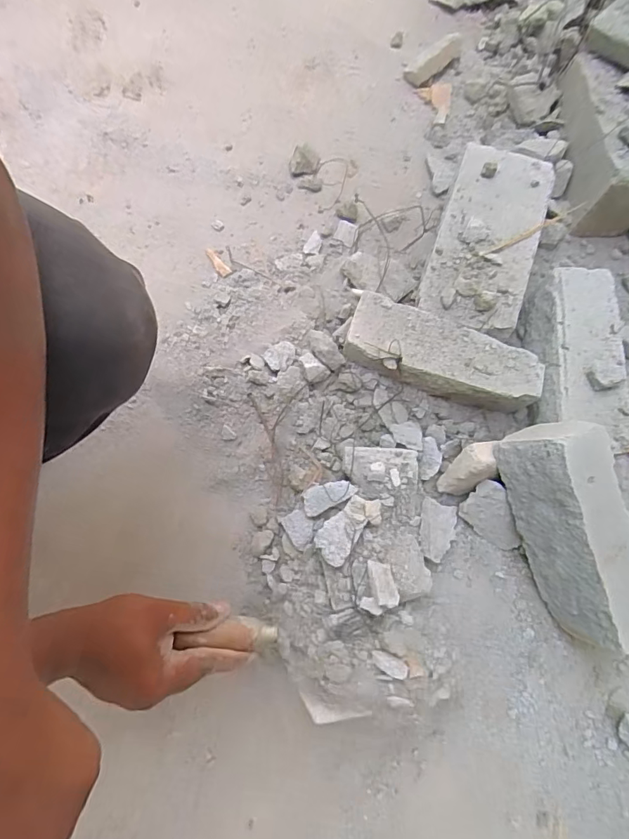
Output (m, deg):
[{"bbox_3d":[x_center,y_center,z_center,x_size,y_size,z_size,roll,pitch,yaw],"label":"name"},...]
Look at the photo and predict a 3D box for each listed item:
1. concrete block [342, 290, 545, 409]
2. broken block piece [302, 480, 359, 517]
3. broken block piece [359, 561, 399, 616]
[{"bbox_3d":[0.130,-0.065,0.496,0.194,0.058,0.079,19,76,3],"label":"concrete block"},{"bbox_3d":[0.014,0.075,0.471,0.054,0.007,0.026,-24,77,8],"label":"broken block piece"},{"bbox_3d":[0.059,0.149,0.424,0.031,0.007,0.044,5,50,16],"label":"broken block piece"}]

